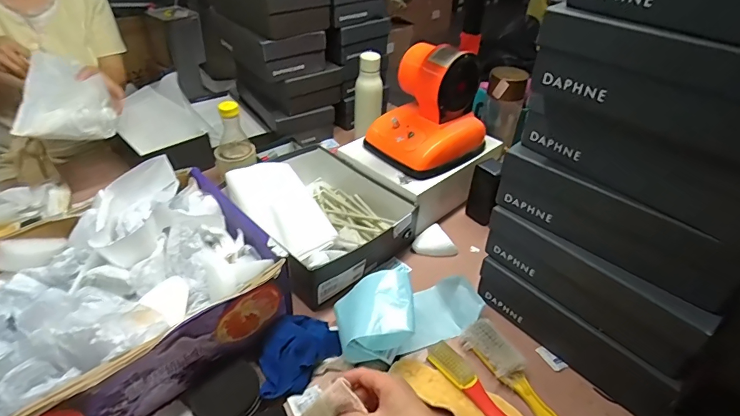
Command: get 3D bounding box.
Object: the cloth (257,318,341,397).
[{"bbox_3d":[-0.116,0.210,0.635,0.097,0.043,0.130,32,47,31],"label":"cloth"}]

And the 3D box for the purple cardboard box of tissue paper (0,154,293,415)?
[{"bbox_3d":[-0.361,0.116,0.615,0.409,0.158,0.315,-26,47,-31],"label":"purple cardboard box of tissue paper"}]

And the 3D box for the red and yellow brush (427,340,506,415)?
[{"bbox_3d":[0.144,0.249,0.612,0.031,0.018,0.156,-24,46,-29],"label":"red and yellow brush"}]

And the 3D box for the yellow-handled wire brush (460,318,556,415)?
[{"bbox_3d":[0.214,0.250,0.611,0.052,0.029,0.223,-15,42,-22],"label":"yellow-handled wire brush"}]

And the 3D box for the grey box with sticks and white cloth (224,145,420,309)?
[{"bbox_3d":[-0.124,0.001,0.842,0.354,0.101,0.280,33,47,32],"label":"grey box with sticks and white cloth"}]

